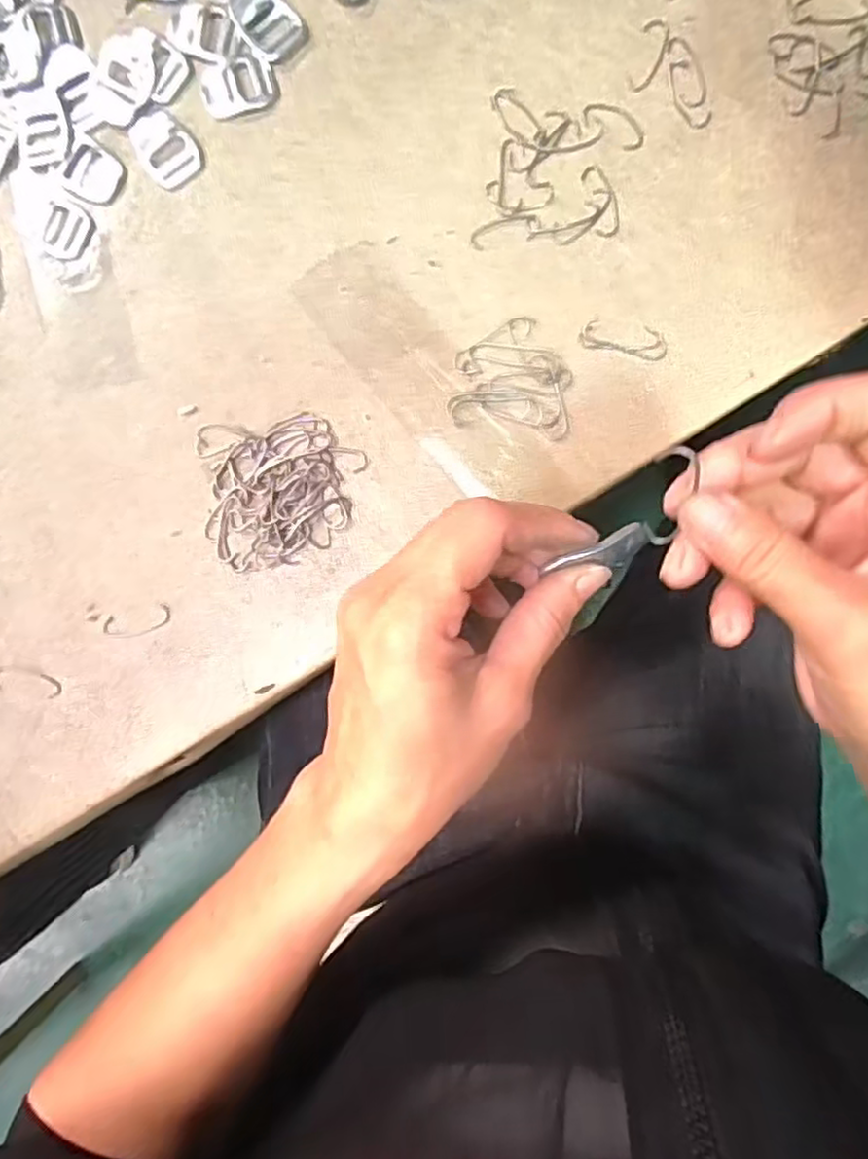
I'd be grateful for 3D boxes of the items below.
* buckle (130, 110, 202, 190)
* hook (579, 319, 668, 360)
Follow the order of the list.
[{"bbox_3d":[-0.143,-0.230,0.359,0.028,0.004,0.042,-35,86,2],"label":"buckle"},{"bbox_3d":[0.097,-0.122,0.343,0.044,0.004,0.016,8,89,4],"label":"hook"}]

